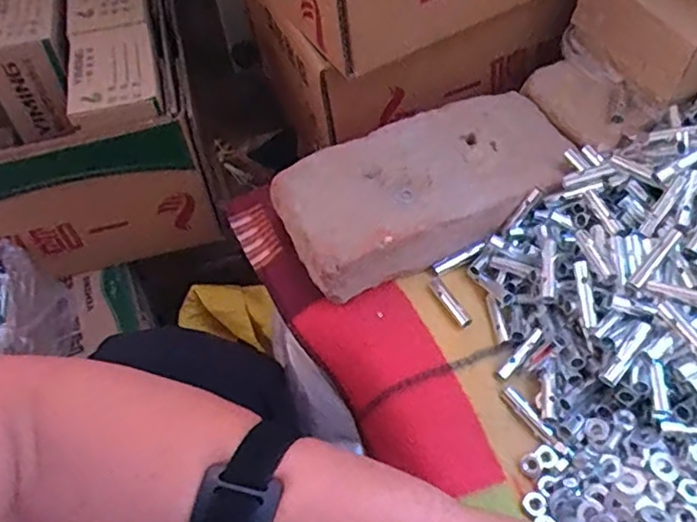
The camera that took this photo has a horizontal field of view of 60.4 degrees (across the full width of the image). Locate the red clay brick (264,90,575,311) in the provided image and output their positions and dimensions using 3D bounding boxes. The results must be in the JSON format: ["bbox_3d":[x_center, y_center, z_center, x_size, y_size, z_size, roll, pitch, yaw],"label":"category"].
[{"bbox_3d":[0.061,-0.058,0.474,0.224,0.049,0.108,-22,55,-10],"label":"red clay brick"}]

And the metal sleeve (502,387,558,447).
[{"bbox_3d":[0.118,0.100,0.388,0.008,0.006,0.045,-32,58,-16],"label":"metal sleeve"}]

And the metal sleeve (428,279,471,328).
[{"bbox_3d":[0.073,0.031,0.436,0.008,0.011,0.046,-26,56,-13],"label":"metal sleeve"}]

